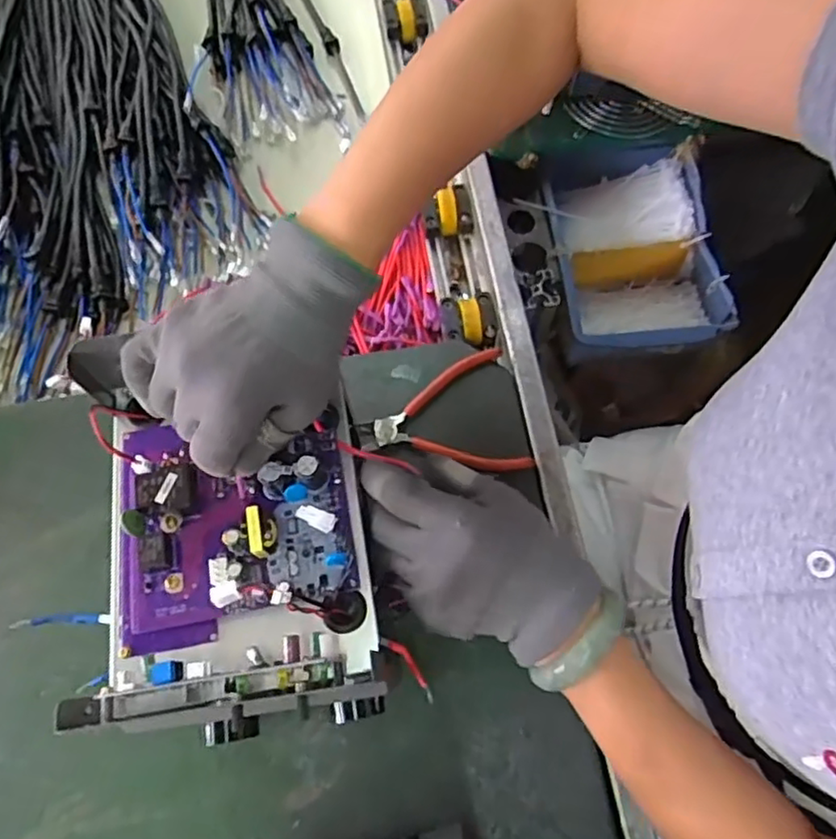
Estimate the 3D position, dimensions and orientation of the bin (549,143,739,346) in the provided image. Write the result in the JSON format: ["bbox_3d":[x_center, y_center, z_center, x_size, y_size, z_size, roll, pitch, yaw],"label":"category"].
[{"bbox_3d":[0.227,-0.172,0.686,0.160,0.098,0.223,-7,68,-1],"label":"bin"}]

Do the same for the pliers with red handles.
[{"bbox_3d":[0.021,0.004,0.546,0.130,0.008,0.111,-14,68,-5],"label":"pliers with red handles"}]

